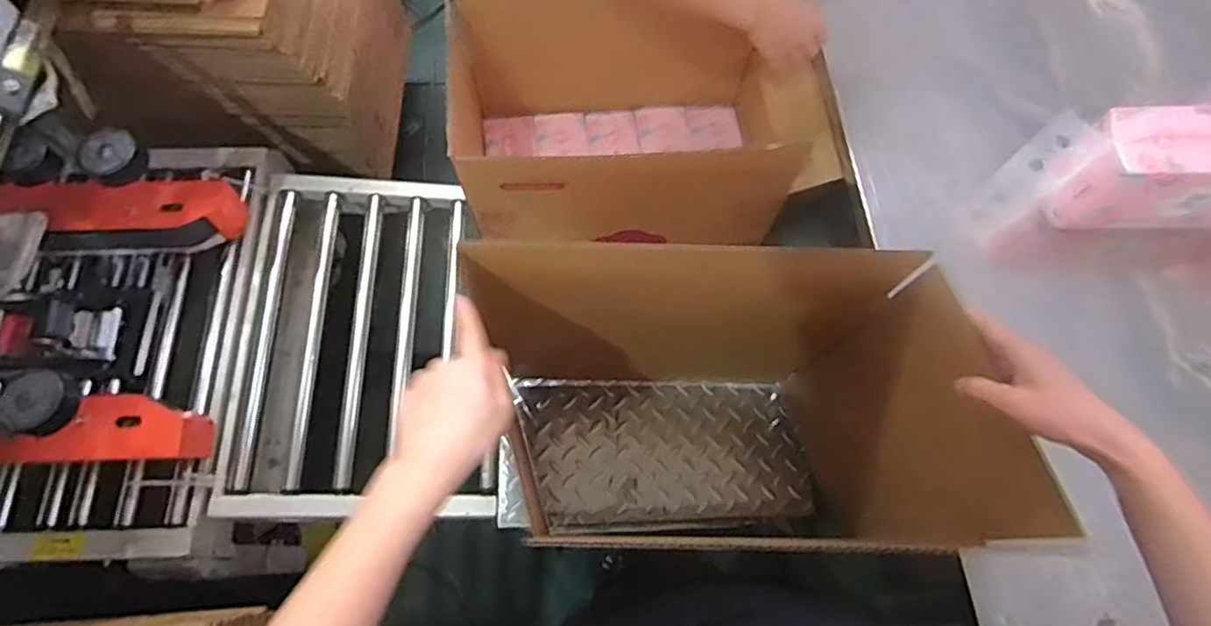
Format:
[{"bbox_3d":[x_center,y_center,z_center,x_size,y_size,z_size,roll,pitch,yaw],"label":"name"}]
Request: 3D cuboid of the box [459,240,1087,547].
[{"bbox_3d":[0.126,0.133,0.769,0.473,0.477,0.267,-1,70,-1],"label":"box"}]

